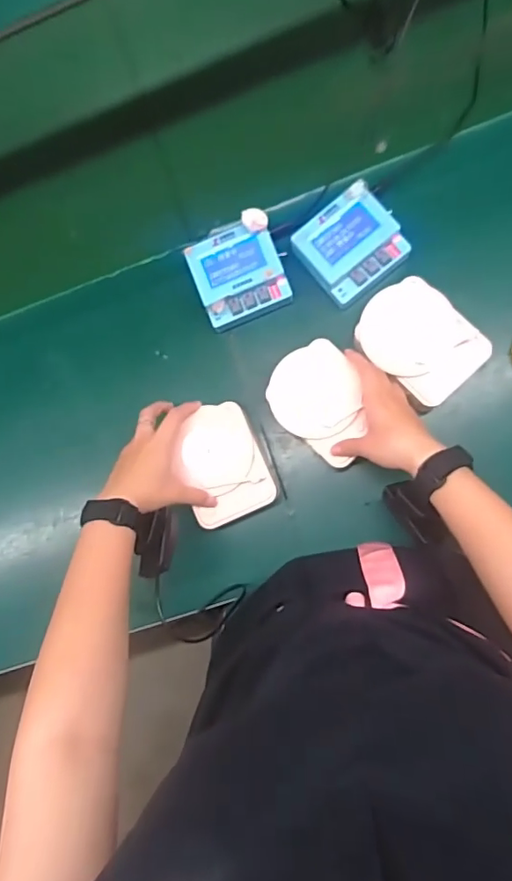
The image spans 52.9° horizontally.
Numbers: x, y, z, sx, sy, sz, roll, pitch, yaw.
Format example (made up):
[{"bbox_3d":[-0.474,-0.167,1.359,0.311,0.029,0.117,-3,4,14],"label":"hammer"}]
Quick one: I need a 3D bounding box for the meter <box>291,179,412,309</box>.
[{"bbox_3d":[0.109,-0.226,0.593,0.107,0.028,0.098,-39,80,3],"label":"meter"}]

